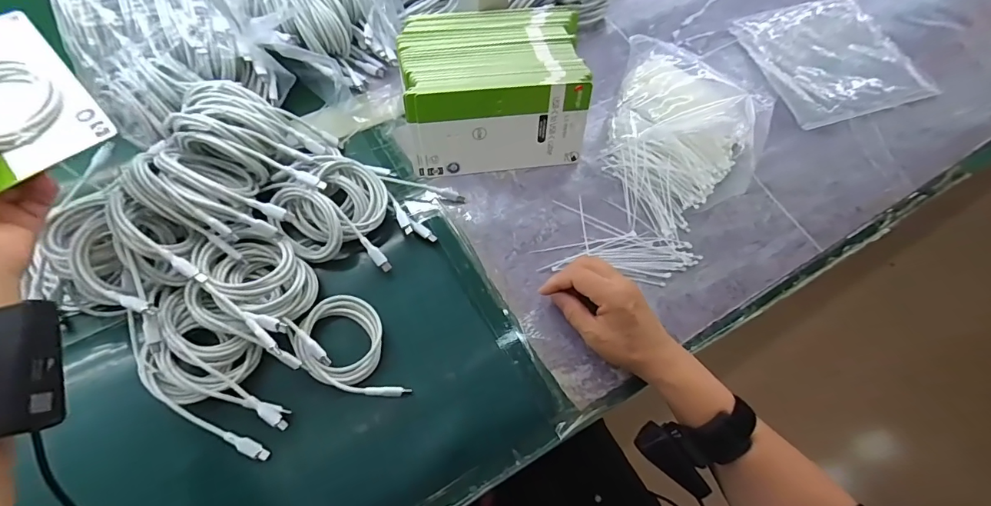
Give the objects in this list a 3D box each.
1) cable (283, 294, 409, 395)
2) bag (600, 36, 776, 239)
[{"bbox_3d":[-0.139,0.093,0.409,0.080,0.036,0.112,-22,70,-11],"label":"cable"},{"bbox_3d":[0.233,-0.149,0.524,0.187,0.051,0.281,20,68,4],"label":"bag"}]

